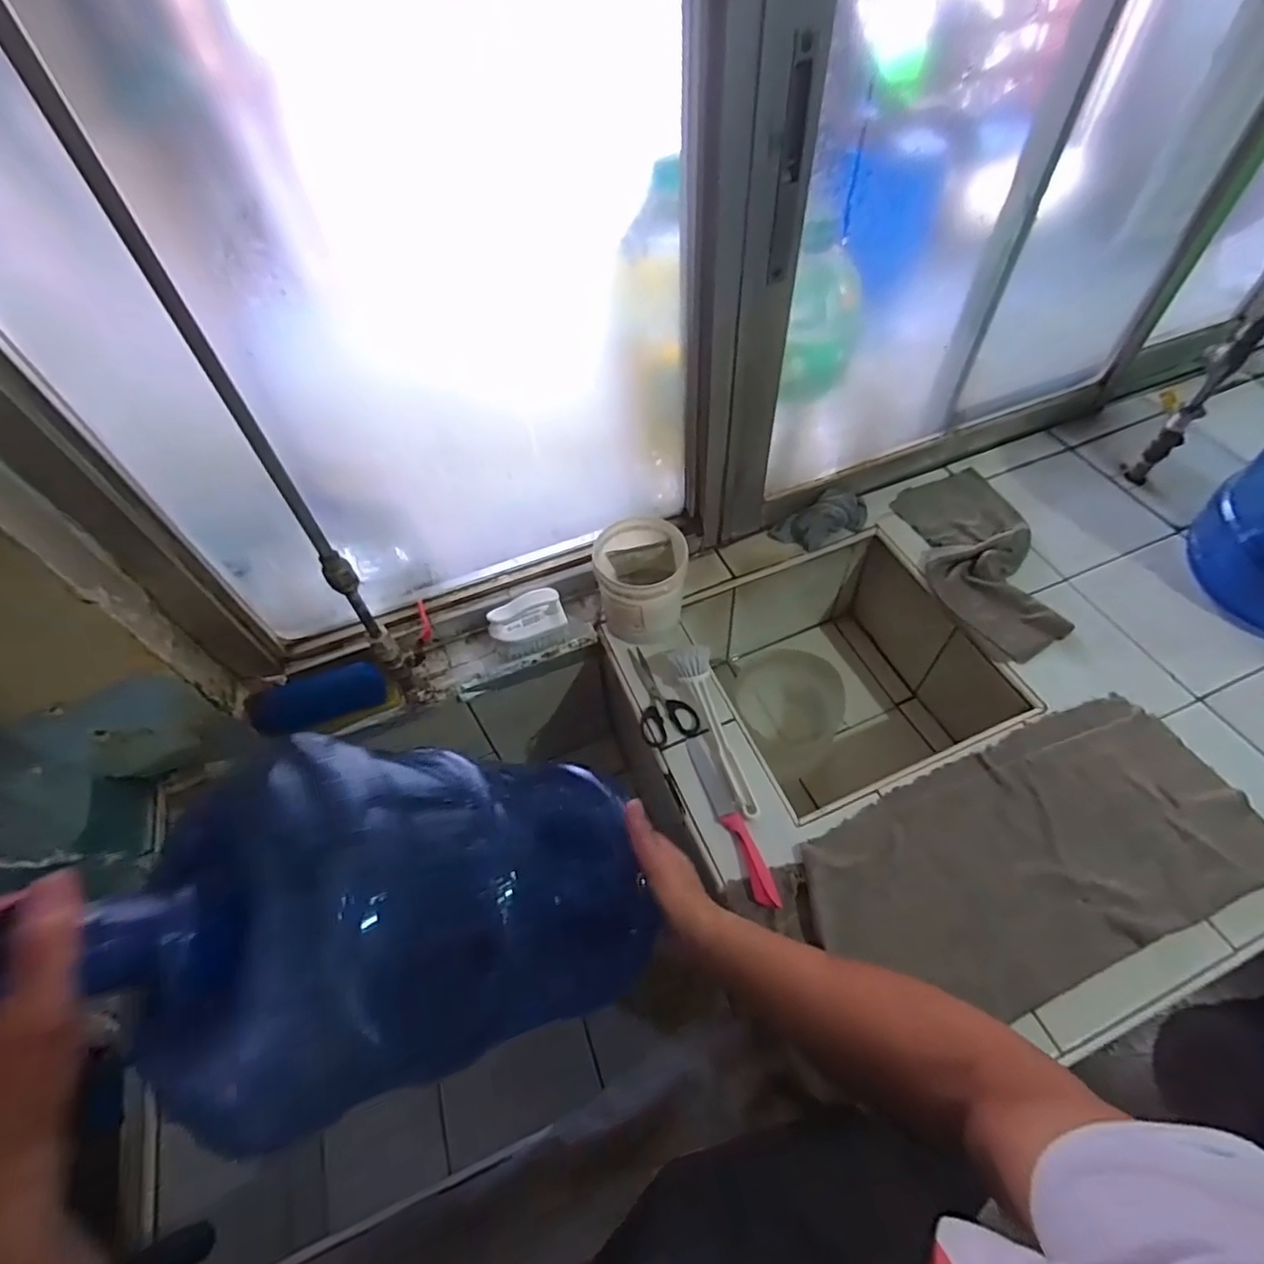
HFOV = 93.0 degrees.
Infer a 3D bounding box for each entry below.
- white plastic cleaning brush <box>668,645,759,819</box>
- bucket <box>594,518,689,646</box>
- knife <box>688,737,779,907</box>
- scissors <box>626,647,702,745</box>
[{"bbox_3d":[0.098,0.112,0.701,0.044,0.039,0.207,-14,55,-6],"label":"white plastic cleaning brush"},{"bbox_3d":[0.012,-0.062,0.780,0.112,0.125,0.112,-2,54,3],"label":"bucket"},{"bbox_3d":[0.107,0.200,0.657,0.025,0.017,0.198,-18,55,-9],"label":"knife"},{"bbox_3d":[0.032,0.077,0.762,0.068,0.007,0.140,-16,55,-7],"label":"scissors"}]

